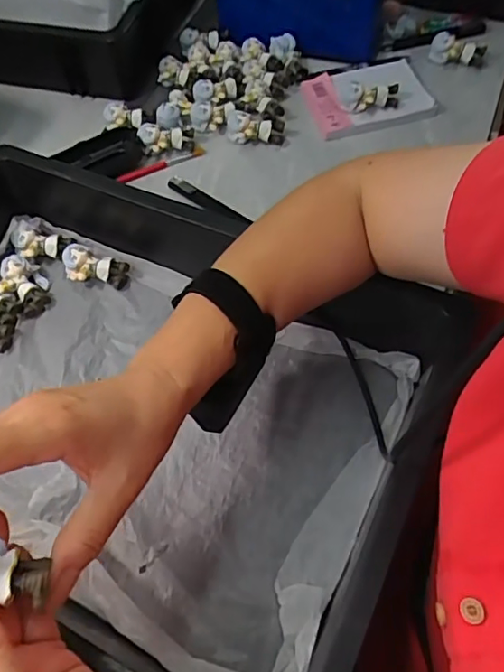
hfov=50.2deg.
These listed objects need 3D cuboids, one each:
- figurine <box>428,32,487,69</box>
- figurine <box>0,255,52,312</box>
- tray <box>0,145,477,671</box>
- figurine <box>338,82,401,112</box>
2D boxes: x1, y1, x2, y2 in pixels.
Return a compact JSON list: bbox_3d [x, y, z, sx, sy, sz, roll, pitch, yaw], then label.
[{"bbox_3d":[0.229,-0.316,0.597,0.059,0.023,0.034,12,60,10],"label":"figurine"},{"bbox_3d":[-0.216,-0.049,0.507,0.041,0.025,0.060,-32,62,-15],"label":"figurine"},{"bbox_3d":[-0.119,0.033,0.412,0.465,0.096,0.313,23,63,16],"label":"tray"},{"bbox_3d":[0.123,-0.254,0.568,0.061,0.022,0.028,7,60,7],"label":"figurine"}]

